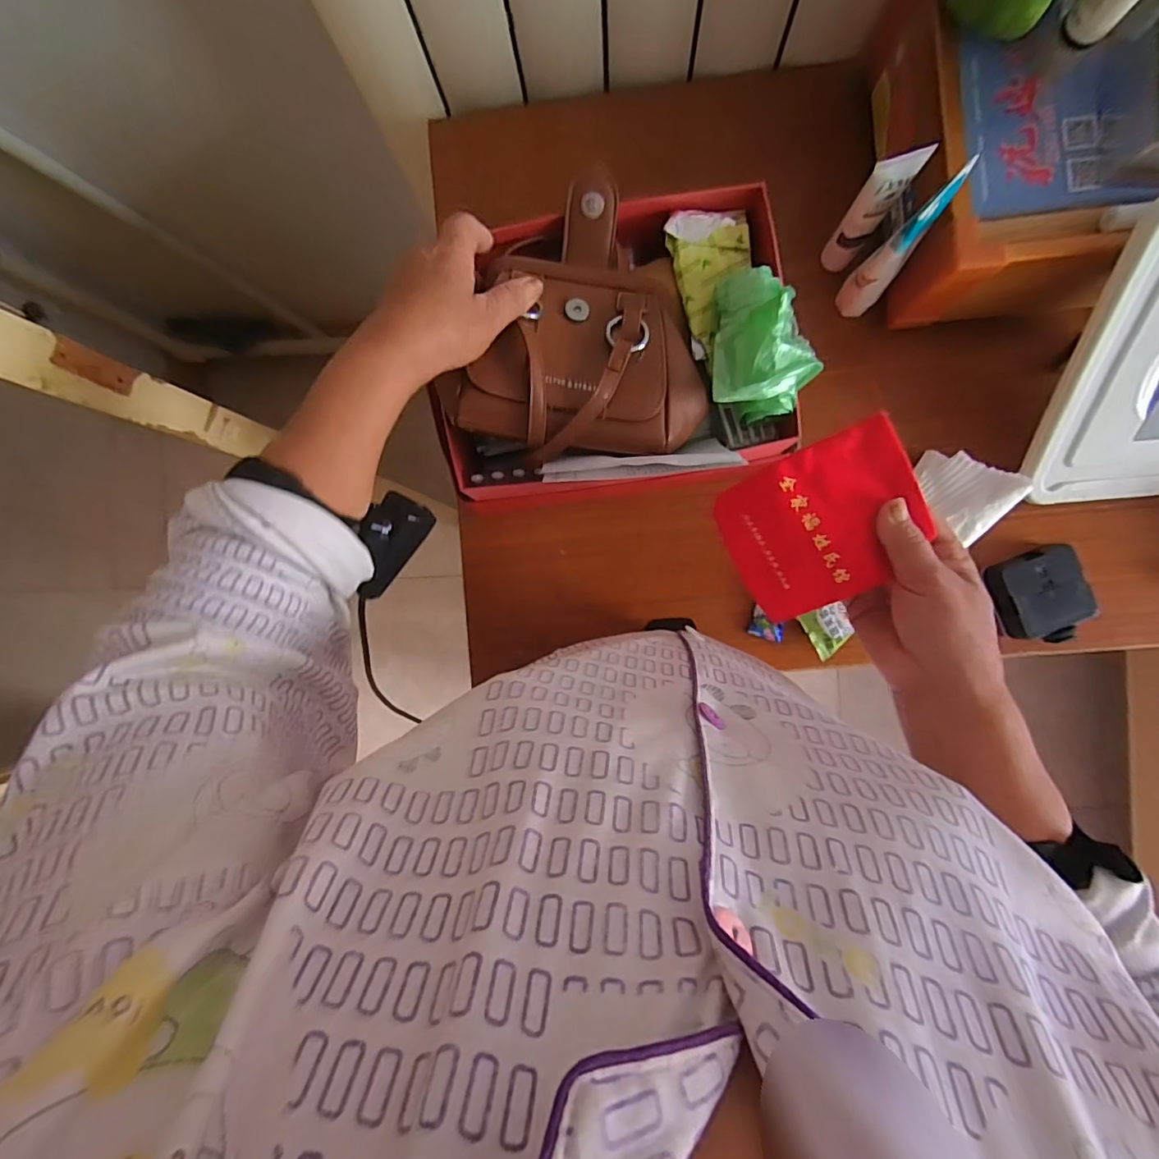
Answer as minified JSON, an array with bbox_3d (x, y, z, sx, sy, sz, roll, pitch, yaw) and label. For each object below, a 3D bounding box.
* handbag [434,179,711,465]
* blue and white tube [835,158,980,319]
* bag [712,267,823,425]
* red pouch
[{"bbox_3d":[-0.001,-0.201,0.411,0.190,0.066,0.210,-2,91,3],"label":"handbag"},{"bbox_3d":[0.267,-0.275,0.453,0.032,0.145,0.051,43,93,2],"label":"blue and white tube"},{"bbox_3d":[0.141,-0.181,0.401,0.073,0.039,0.107,4,91,3],"label":"bag"},{"bbox_3d":[0.156,-0.034,0.345,0.116,0.011,0.098,-27,94,24],"label":"red pouch"}]

